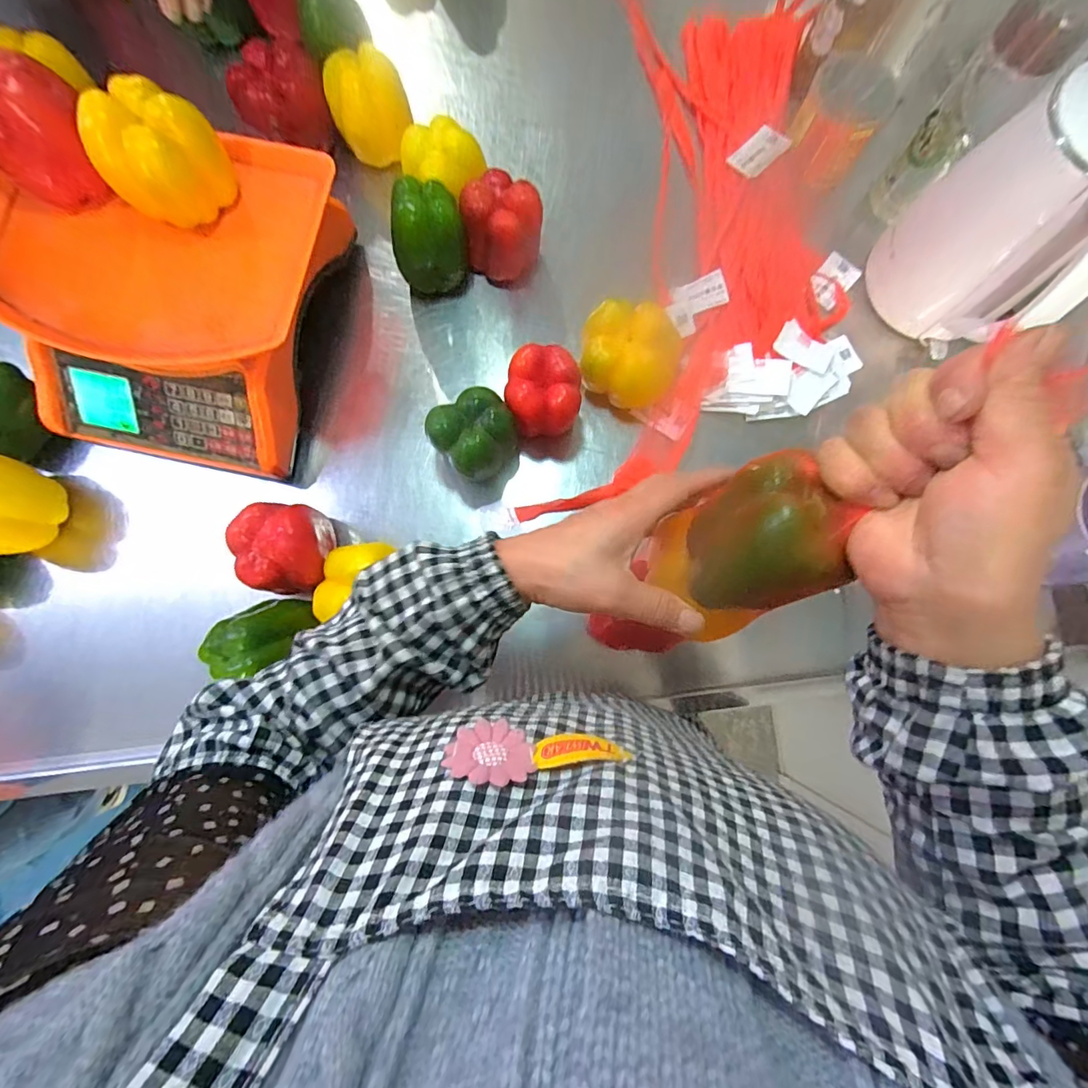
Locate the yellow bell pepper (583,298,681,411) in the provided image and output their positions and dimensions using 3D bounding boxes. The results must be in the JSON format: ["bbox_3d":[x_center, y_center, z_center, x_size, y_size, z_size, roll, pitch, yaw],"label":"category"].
[{"bbox_3d":[0.088,-0.193,0.519,0.096,0.069,0.092,0,77,0],"label":"yellow bell pepper"}]

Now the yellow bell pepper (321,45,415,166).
[{"bbox_3d":[-0.183,-0.463,0.540,0.088,0.076,0.074,-17,78,-3],"label":"yellow bell pepper"}]

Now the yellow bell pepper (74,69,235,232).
[{"bbox_3d":[-0.300,-0.304,0.407,0.072,0.089,0.076,0,77,0],"label":"yellow bell pepper"}]

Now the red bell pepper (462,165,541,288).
[{"bbox_3d":[-0.040,-0.324,0.528,0.075,0.089,0.076,-3,77,0],"label":"red bell pepper"}]

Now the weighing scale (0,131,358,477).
[{"bbox_3d":[-0.338,-0.226,0.484,0.271,0.148,0.273,10,78,3],"label":"weighing scale"}]

